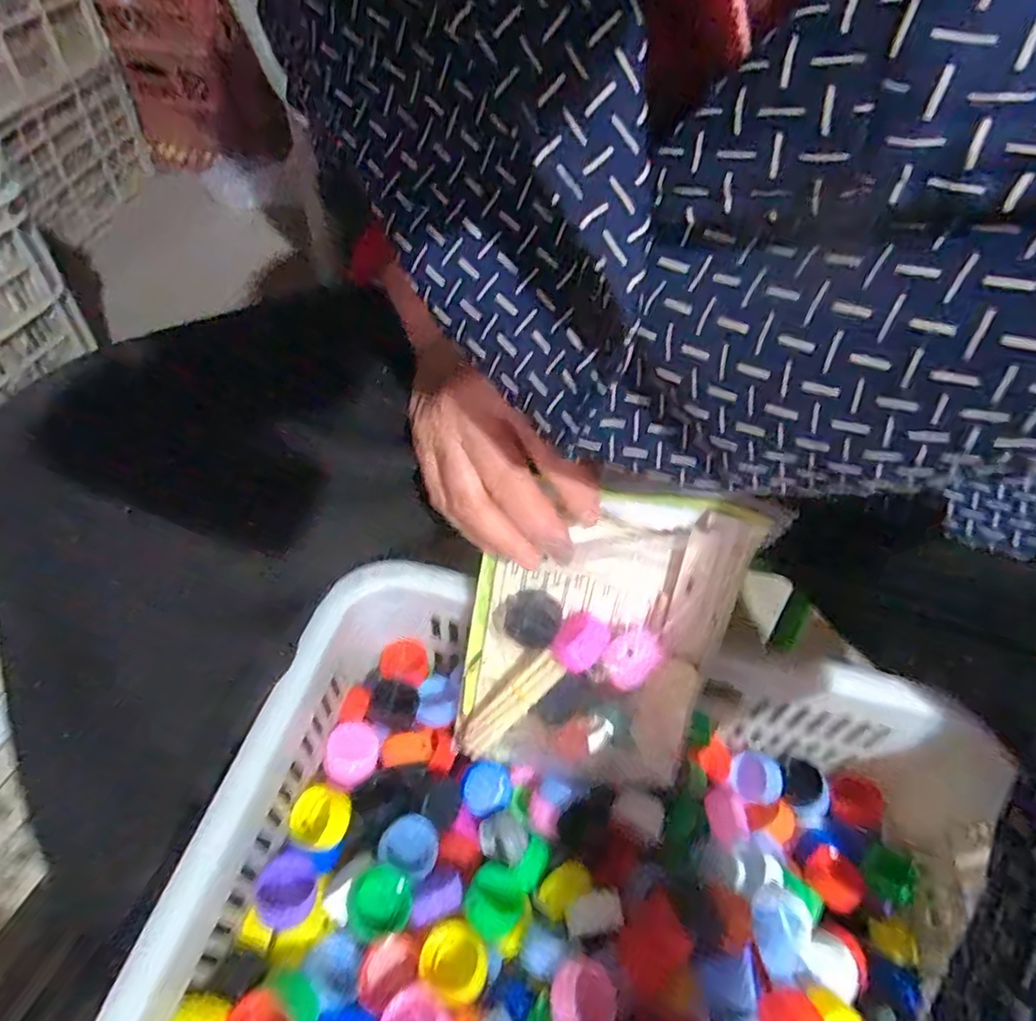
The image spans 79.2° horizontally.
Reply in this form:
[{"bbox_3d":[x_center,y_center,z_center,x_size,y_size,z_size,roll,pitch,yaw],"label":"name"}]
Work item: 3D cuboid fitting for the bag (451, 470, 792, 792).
[{"bbox_3d":[0.040,0.073,0.354,0.137,0.207,0.027,19,23,12],"label":"bag"}]

